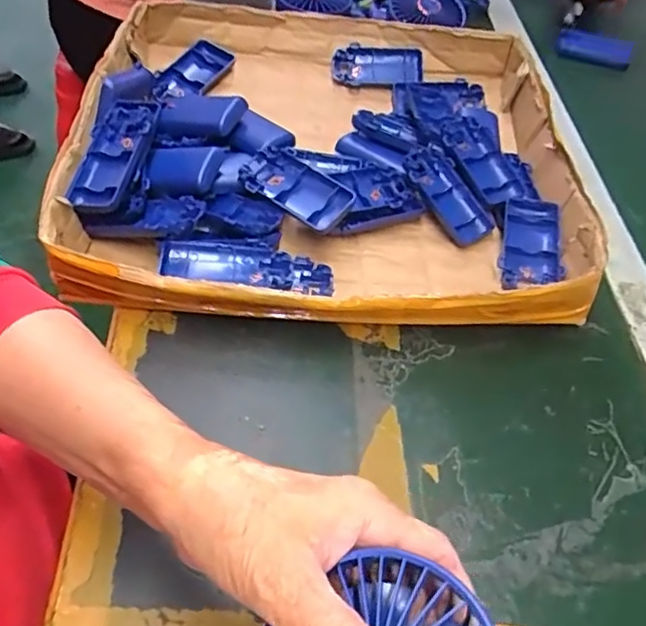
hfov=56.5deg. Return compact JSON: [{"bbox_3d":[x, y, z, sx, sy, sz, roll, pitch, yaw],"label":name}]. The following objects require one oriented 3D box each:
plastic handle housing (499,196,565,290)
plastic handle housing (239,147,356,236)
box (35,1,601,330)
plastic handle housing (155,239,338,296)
[{"bbox_3d":[0.174,-0.057,0.504,0.047,0.030,0.087,14,51,4],"label":"plastic handle housing"},{"bbox_3d":[-0.024,-0.103,0.486,0.096,0.014,0.044,34,57,18],"label":"plastic handle housing"},{"bbox_3d":[0.004,-0.144,0.538,0.412,0.070,0.372,5,51,-3],"label":"box"},{"bbox_3d":[-0.057,-0.035,0.458,0.128,0.031,0.025,4,51,-3],"label":"plastic handle housing"}]

